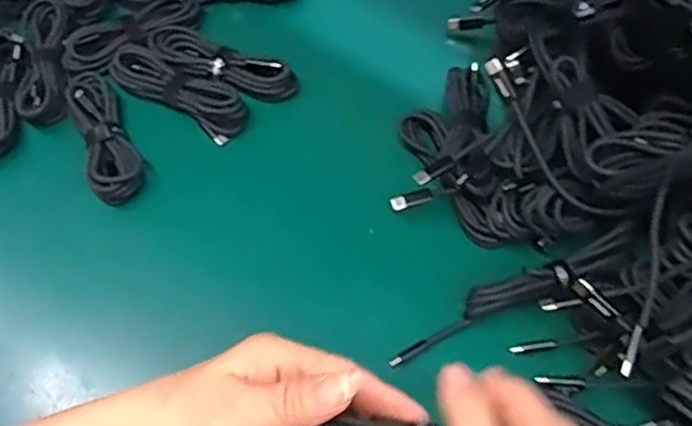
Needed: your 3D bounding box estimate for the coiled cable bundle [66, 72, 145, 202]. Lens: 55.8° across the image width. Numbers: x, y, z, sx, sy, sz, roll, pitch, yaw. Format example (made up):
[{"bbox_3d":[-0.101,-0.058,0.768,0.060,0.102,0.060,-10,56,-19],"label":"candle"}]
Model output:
[{"bbox_3d":[-0.171,-0.058,0.456,0.034,0.019,0.112,-24,63,-12],"label":"coiled cable bundle"}]

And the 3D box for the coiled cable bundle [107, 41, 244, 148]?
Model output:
[{"bbox_3d":[-0.123,-0.090,0.478,0.112,0.020,0.038,28,65,15],"label":"coiled cable bundle"}]

